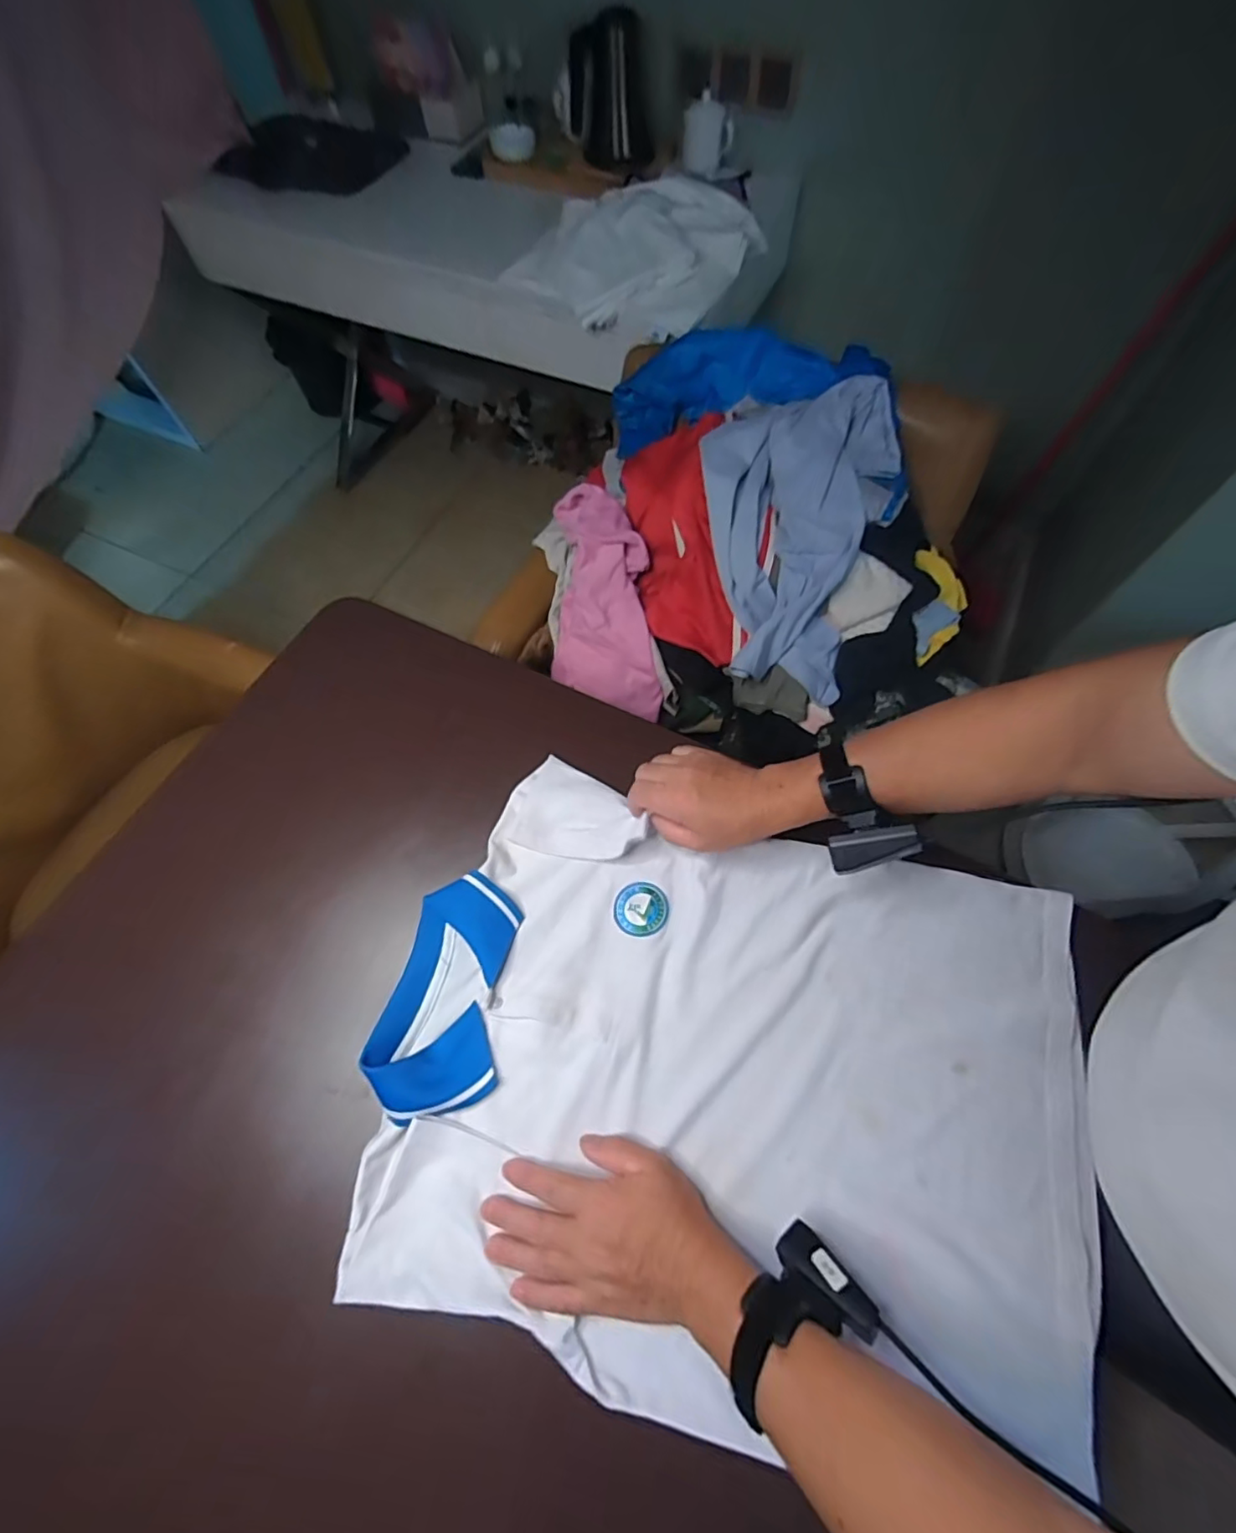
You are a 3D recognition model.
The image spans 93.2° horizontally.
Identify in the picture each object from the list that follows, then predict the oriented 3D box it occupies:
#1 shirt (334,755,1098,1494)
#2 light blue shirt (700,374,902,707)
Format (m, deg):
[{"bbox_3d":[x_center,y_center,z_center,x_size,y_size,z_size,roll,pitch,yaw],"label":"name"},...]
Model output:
[{"bbox_3d":[0.089,0.258,0.504,0.577,0.022,0.445,15,65,9],"label":"shirt"},{"bbox_3d":[0.241,-0.342,0.848,0.252,0.187,0.414,15,65,9],"label":"light blue shirt"}]

